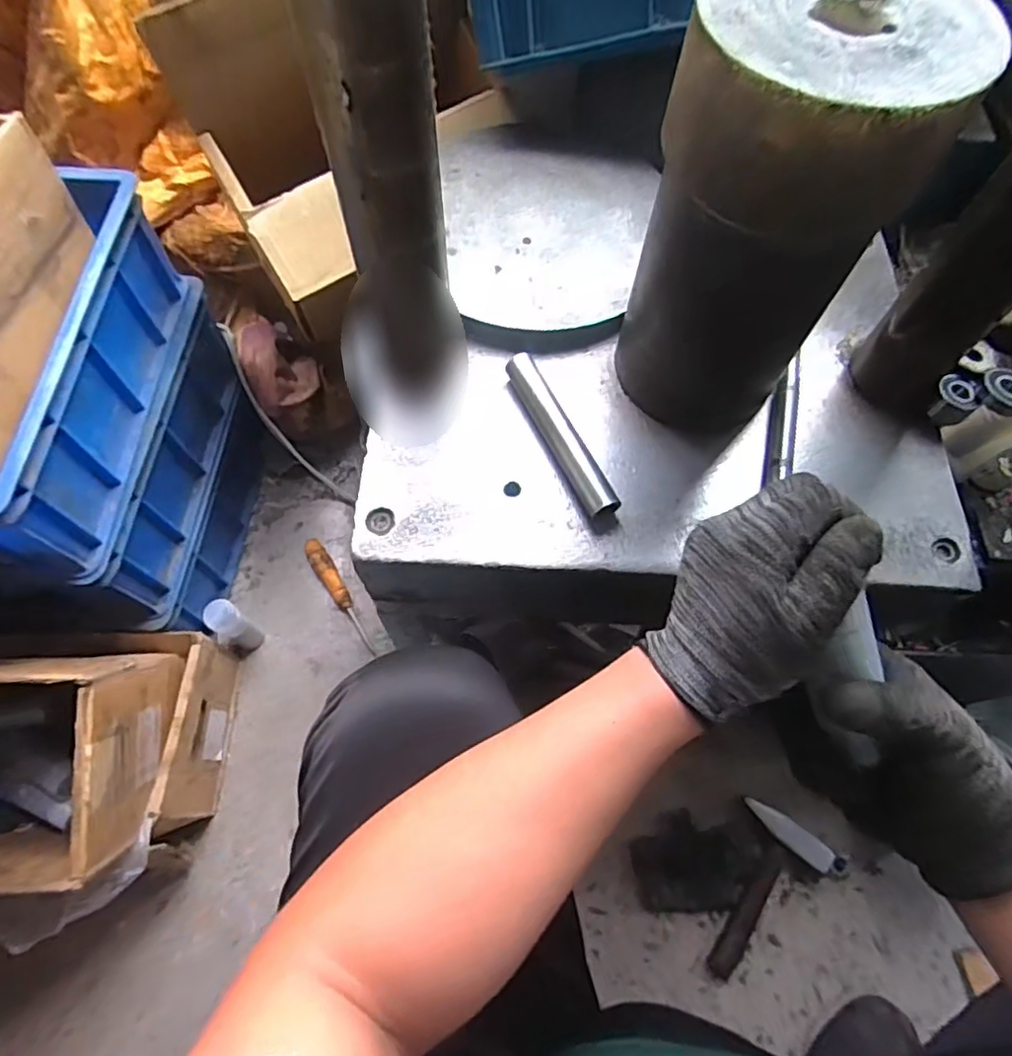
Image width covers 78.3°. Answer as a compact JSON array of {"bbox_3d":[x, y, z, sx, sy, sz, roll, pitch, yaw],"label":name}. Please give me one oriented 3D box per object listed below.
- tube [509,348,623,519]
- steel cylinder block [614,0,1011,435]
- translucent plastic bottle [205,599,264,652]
[{"bbox_3d":[0.041,-0.071,0.481,0.022,0.023,0.148,-23,67,-12],"label":"tube"},{"bbox_3d":[0.162,-0.189,0.409,0.130,0.251,0.140,29,67,12],"label":"steel cylinder block"},{"bbox_3d":[-0.358,0.134,0.821,0.046,0.119,0.045,1,65,-1],"label":"translucent plastic bottle"}]

